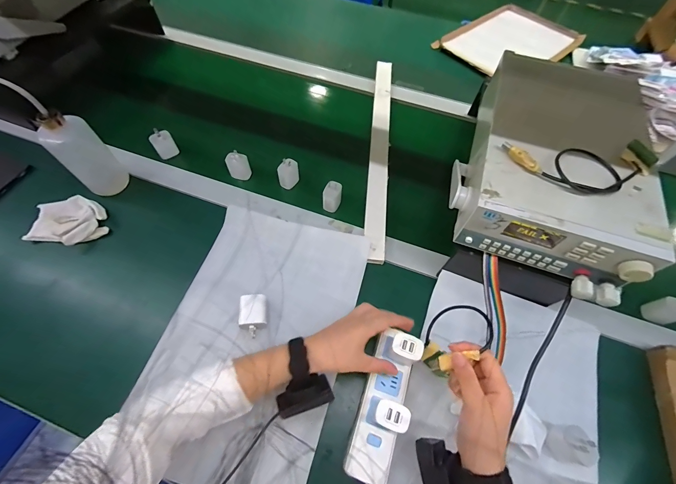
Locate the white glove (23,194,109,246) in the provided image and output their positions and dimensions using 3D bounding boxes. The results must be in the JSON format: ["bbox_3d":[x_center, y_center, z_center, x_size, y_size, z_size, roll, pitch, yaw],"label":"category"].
[{"bbox_3d":[-0.487,-0.037,0.554,0.117,0.025,0.095,11,61,4],"label":"white glove"}]

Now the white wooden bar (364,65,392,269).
[{"bbox_3d":[0.092,-0.215,0.672,0.043,0.012,0.578,4,61,4],"label":"white wooden bar"}]

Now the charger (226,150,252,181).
[{"bbox_3d":[-0.205,-0.157,0.628,0.043,0.056,0.029,-22,64,-14],"label":"charger"}]

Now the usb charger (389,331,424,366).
[{"bbox_3d":[0.093,0.149,0.423,0.040,0.045,0.032,26,63,12],"label":"usb charger"}]

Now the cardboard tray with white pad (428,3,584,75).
[{"bbox_3d":[0.524,-0.606,0.925,0.381,0.033,0.288,-39,69,-21],"label":"cardboard tray with white pad"}]

